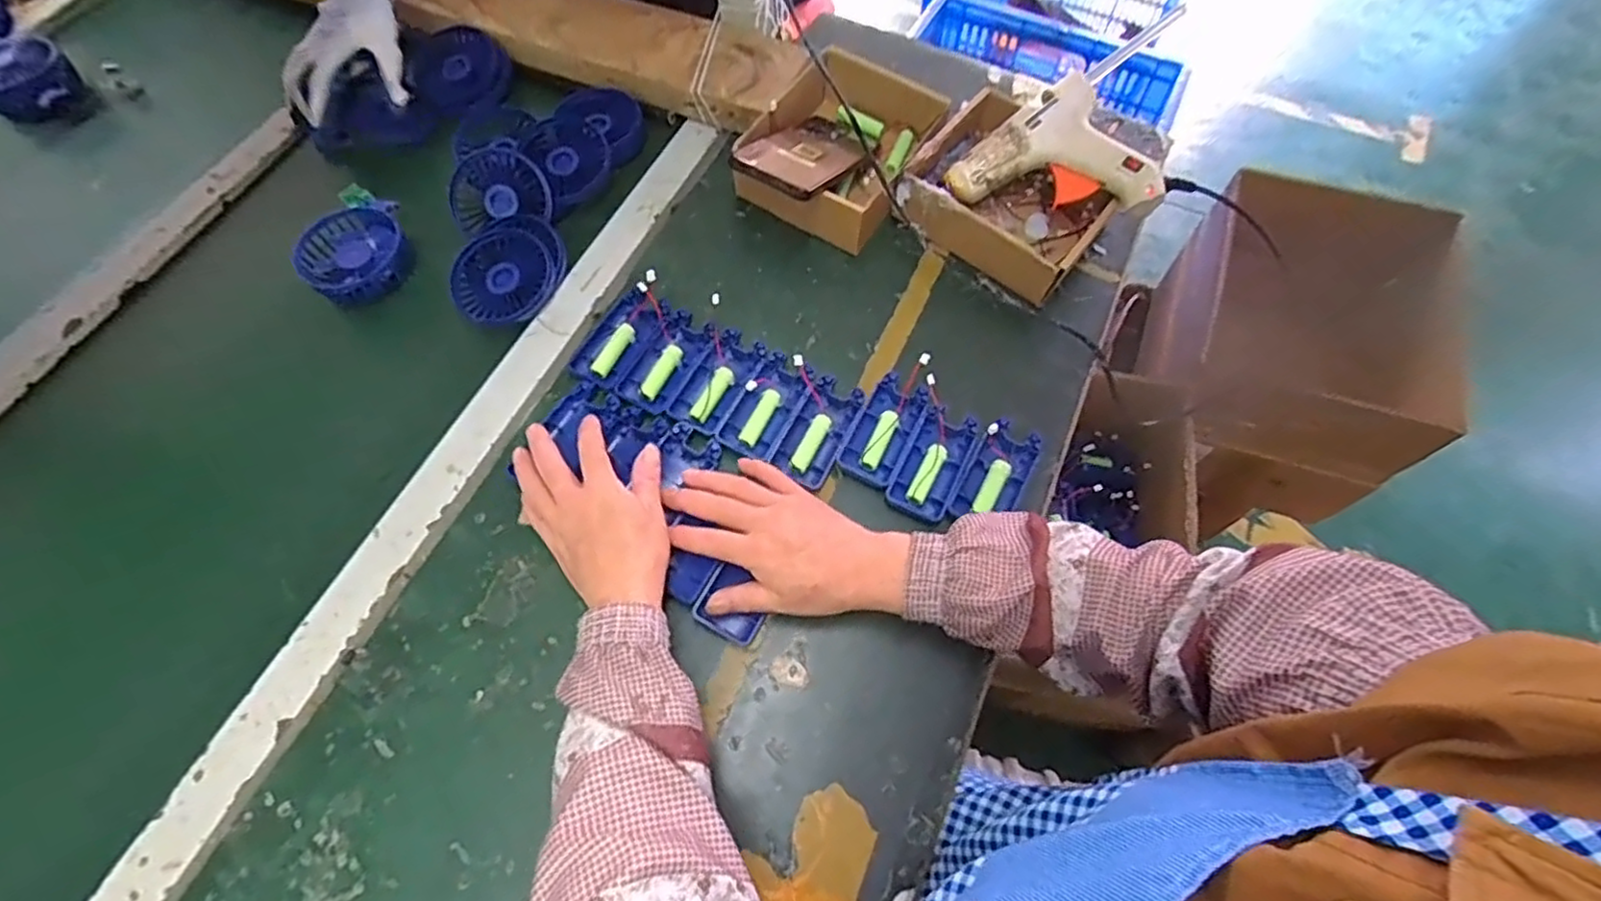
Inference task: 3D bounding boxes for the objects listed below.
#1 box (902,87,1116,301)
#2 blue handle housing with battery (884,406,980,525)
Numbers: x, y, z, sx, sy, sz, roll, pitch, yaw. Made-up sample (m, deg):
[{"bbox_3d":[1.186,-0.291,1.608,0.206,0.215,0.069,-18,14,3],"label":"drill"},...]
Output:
[{"bbox_3d":[0.191,-0.231,0.617,0.164,0.054,0.160,36,71,13],"label":"box"},{"bbox_3d":[0.102,0.008,0.524,0.044,0.017,0.088,24,68,9],"label":"blue handle housing with battery"}]

